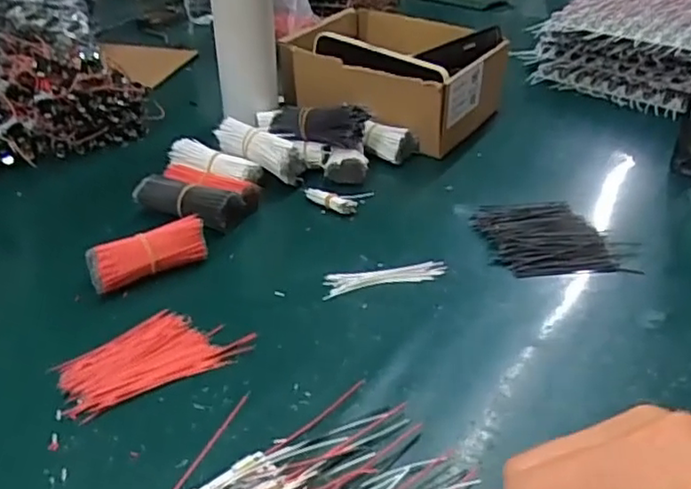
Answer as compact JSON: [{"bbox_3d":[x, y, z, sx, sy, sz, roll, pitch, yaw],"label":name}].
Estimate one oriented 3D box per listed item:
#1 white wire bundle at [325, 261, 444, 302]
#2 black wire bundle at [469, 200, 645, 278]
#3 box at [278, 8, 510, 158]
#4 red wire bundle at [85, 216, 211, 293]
[{"bbox_3d":[0.032,0.024,0.515,0.100,0.005,0.024,-8,36,-12],"label":"white wire bundle"},{"bbox_3d":[0.175,-0.008,0.555,0.122,0.011,0.101,0,35,0],"label":"black wire bundle"},{"bbox_3d":[0.054,-0.198,0.748,0.222,0.099,0.172,23,40,30],"label":"box"},{"bbox_3d":[-0.153,0.008,0.506,0.090,0.035,0.033,-15,37,-20],"label":"red wire bundle"}]

